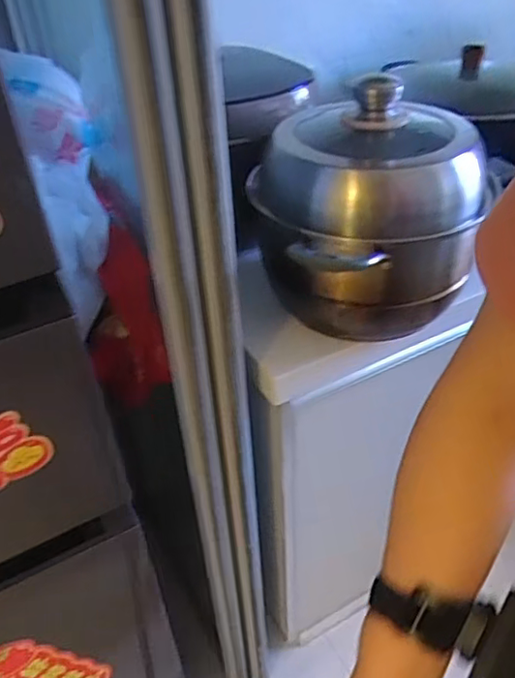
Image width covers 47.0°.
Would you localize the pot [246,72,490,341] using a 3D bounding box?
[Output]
[{"bbox_3d":[0.117,-0.145,0.691,0.212,0.264,0.214,-2,38,2],"label":"pot"}]

